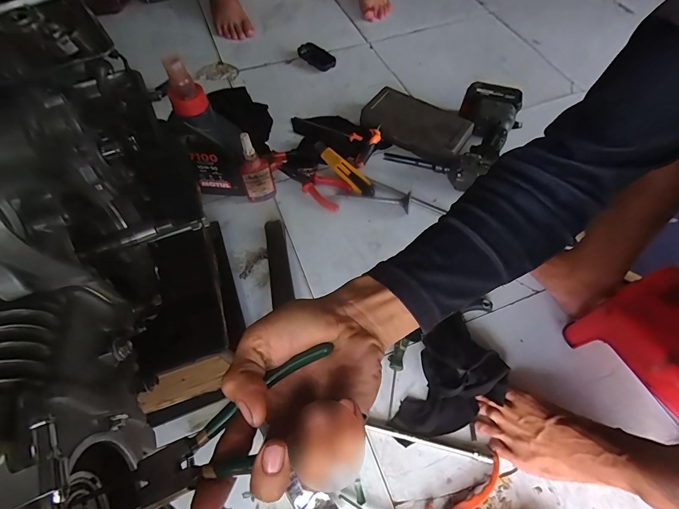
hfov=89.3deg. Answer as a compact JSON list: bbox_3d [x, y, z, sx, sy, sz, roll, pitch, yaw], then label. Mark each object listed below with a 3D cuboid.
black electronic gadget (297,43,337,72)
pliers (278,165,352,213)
[{"bbox_3d":[-0.061,-0.510,0.885,0.102,0.025,0.052,37,67,20],"label":"black electronic gadget"},{"bbox_3d":[-0.049,-0.146,0.673,0.145,0.020,0.063,38,68,21],"label":"pliers"}]

